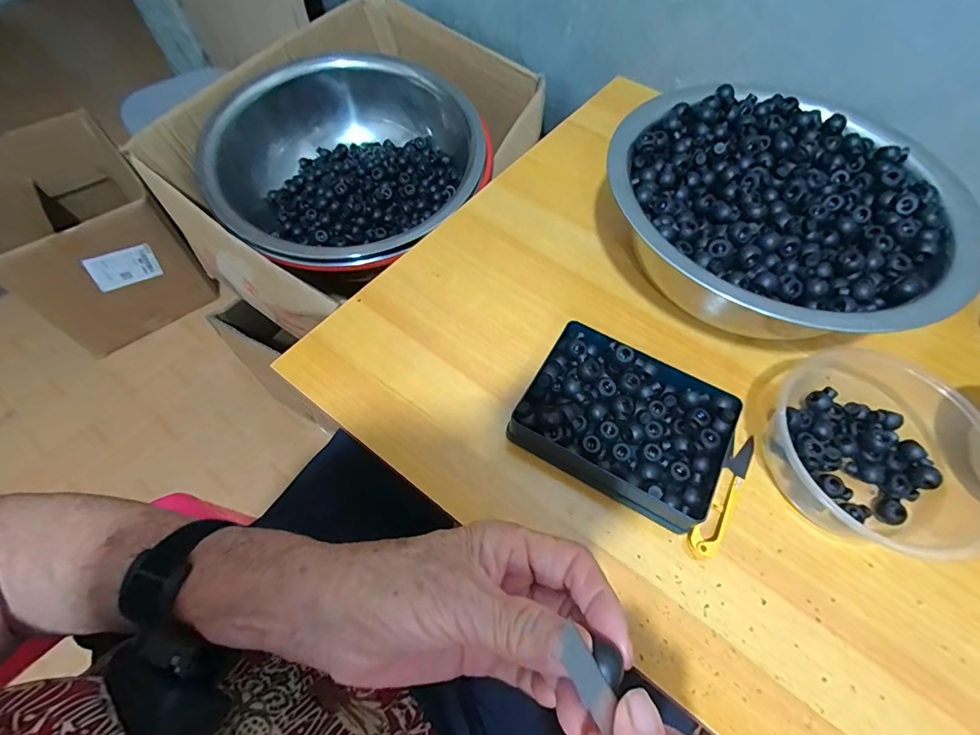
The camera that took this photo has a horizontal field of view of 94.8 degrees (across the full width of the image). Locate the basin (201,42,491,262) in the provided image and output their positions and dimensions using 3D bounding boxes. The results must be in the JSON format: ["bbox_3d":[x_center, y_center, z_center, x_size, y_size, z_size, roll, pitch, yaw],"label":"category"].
[{"bbox_3d":[-0.183,-0.252,0.571,0.305,0.108,0.325,1,61,-2],"label":"basin"}]

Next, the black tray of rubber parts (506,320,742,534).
[{"bbox_3d":[0.104,0.040,0.341,0.147,0.033,0.108,28,64,12],"label":"black tray of rubber parts"}]

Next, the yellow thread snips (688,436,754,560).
[{"bbox_3d":[0.172,0.090,0.329,0.019,0.009,0.105,33,65,15],"label":"yellow thread snips"}]

